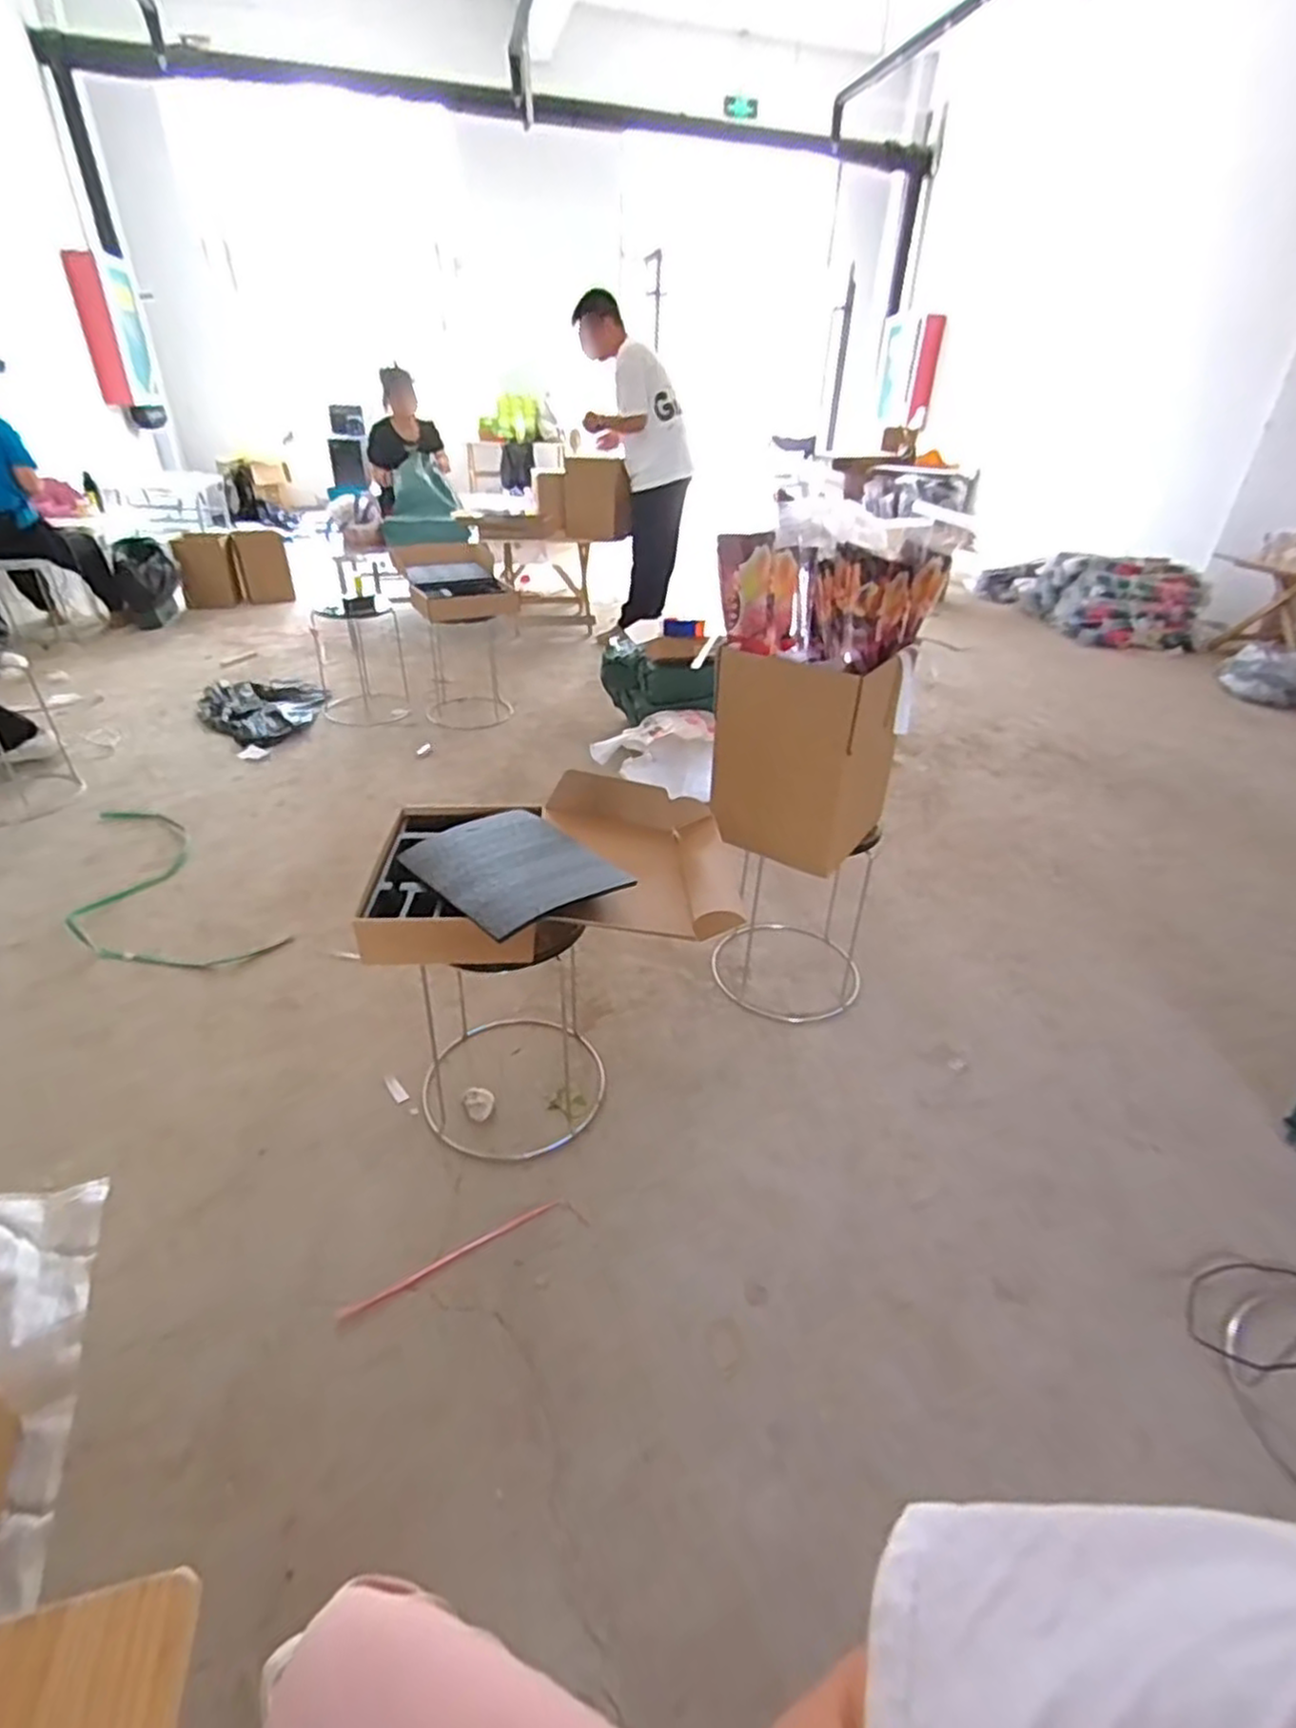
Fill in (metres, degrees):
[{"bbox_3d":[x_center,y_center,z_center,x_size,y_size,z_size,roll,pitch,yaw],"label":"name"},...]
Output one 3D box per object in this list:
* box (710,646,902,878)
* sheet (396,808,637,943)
[{"bbox_3d":[0.292,-0.212,1.399,0.293,0.372,0.214,24,38,30],"label":"box"},{"bbox_3d":[-0.227,-0.005,1.204,0.247,0.047,0.350,-22,39,-33],"label":"sheet"}]

